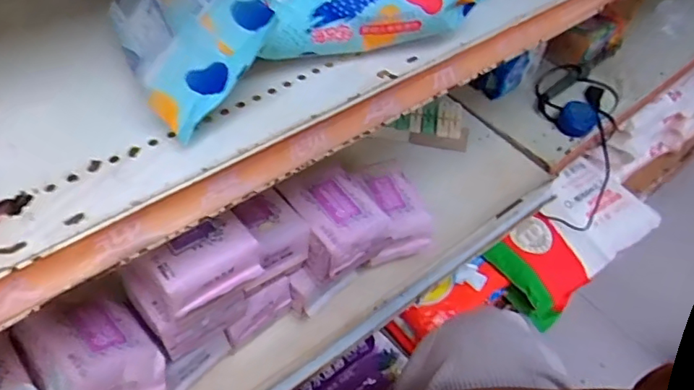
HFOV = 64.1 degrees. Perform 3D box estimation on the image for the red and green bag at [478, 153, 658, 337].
[{"bbox_3d":[0.426,0.074,1.034,0.373,0.036,0.173,-32,80,-27],"label":"red and green bag"}]

